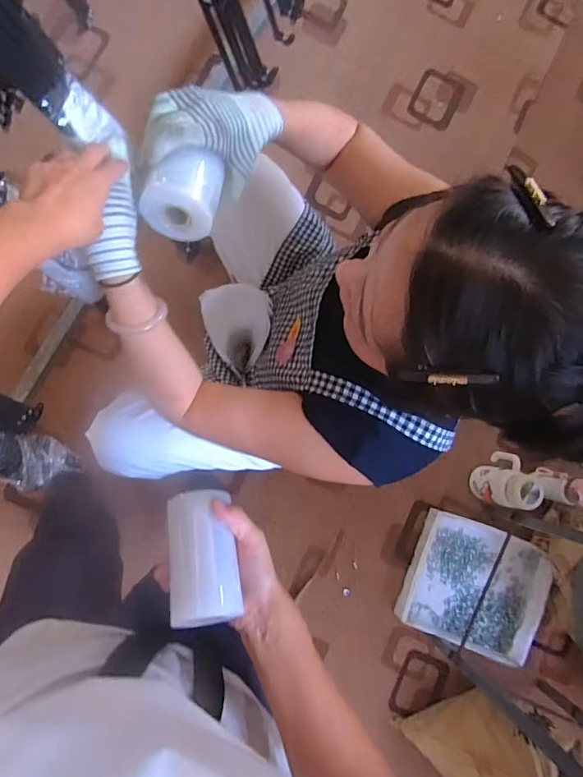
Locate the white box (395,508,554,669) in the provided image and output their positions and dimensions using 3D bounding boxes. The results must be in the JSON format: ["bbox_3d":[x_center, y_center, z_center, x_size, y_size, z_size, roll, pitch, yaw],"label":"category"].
[{"bbox_3d":[0.517,0.554,1.315,0.376,0.093,0.331,23,83,-6],"label":"white box"}]

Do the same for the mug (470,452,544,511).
[{"bbox_3d":[0.591,0.257,1.317,0.080,0.214,0.140,-4,86,-9],"label":"mug"}]

